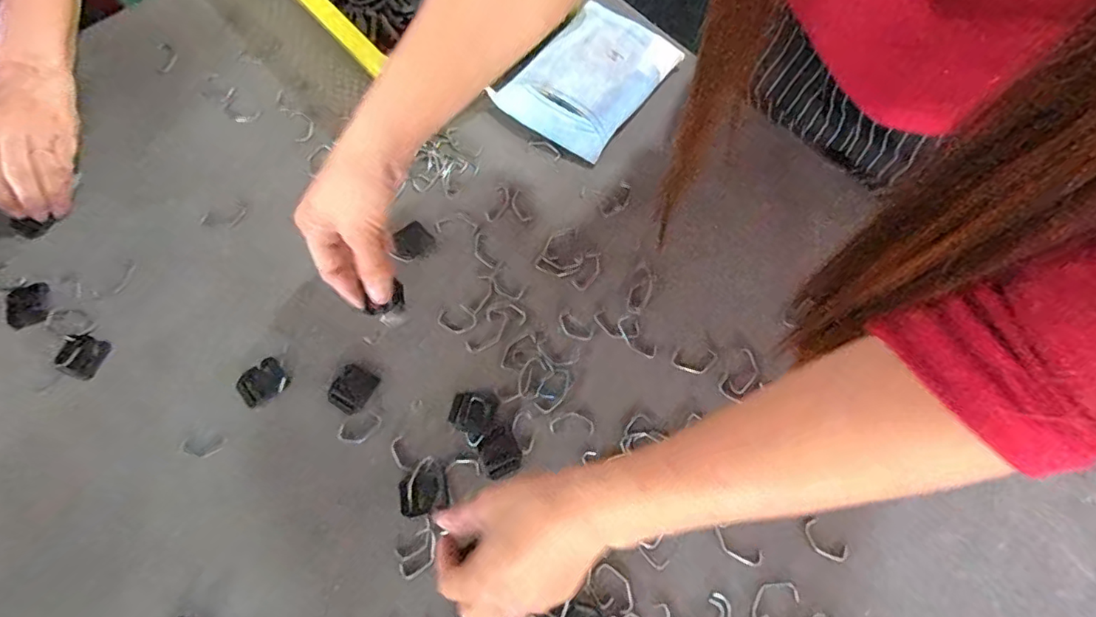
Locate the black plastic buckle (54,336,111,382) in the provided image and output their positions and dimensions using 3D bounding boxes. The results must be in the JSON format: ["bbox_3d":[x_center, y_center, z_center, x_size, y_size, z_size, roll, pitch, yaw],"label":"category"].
[{"bbox_3d":[-0.365,0.037,0.431,0.030,0.007,0.032,17,69,4],"label":"black plastic buckle"}]

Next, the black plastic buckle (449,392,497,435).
[{"bbox_3d":[-0.059,0.080,0.424,0.033,0.004,0.030,14,68,3],"label":"black plastic buckle"}]

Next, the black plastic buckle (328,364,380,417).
[{"bbox_3d":[-0.153,0.062,0.428,0.029,0.004,0.034,28,70,8],"label":"black plastic buckle"}]

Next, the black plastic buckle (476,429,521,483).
[{"bbox_3d":[-0.037,0.109,0.412,0.029,0.004,0.034,-25,72,-12],"label":"black plastic buckle"}]

